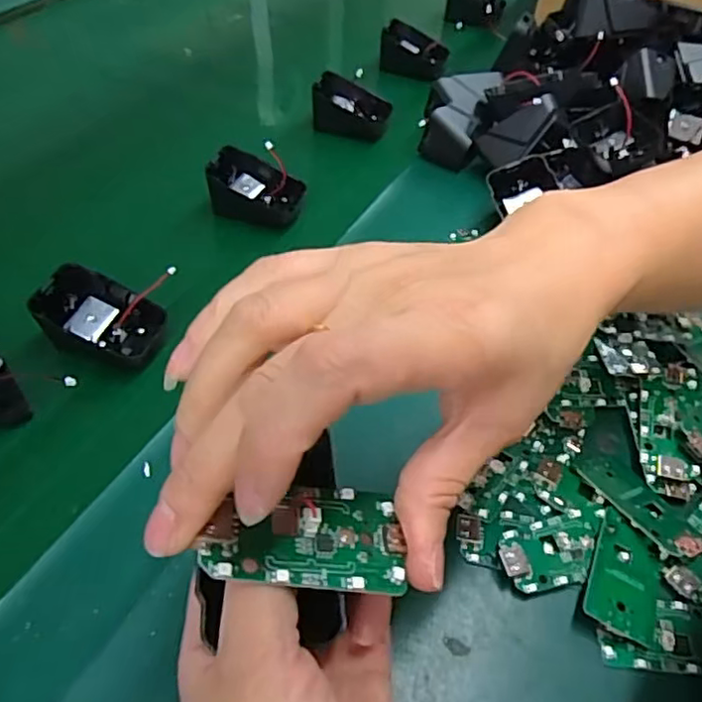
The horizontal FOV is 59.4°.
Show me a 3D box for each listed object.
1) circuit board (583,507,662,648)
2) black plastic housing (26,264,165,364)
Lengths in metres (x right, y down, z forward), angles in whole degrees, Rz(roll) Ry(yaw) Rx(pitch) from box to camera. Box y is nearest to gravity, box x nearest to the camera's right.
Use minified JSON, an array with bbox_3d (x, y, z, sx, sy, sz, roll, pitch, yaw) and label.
[{"bbox_3d":[0.128,0.104,0.283,0.033,0.005,0.054,28,51,9],"label":"circuit board"},{"bbox_3d":[-0.145,-0.020,0.358,0.064,0.032,0.046,12,49,6],"label":"black plastic housing"}]

